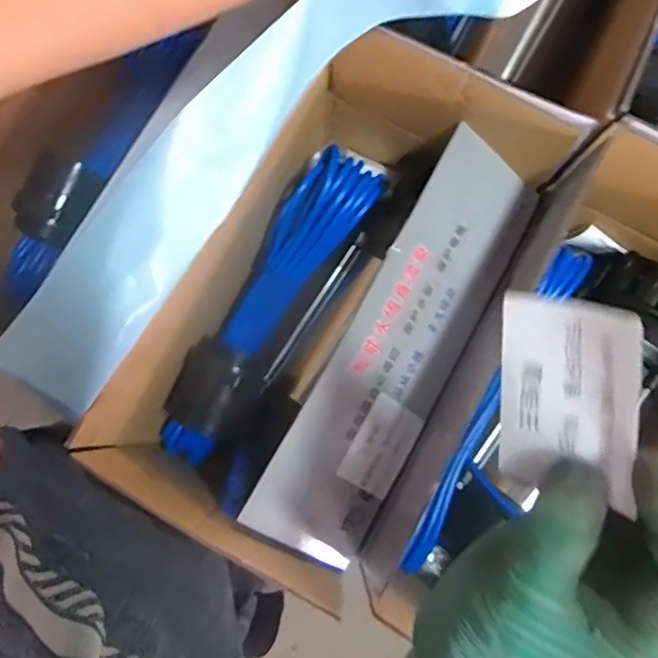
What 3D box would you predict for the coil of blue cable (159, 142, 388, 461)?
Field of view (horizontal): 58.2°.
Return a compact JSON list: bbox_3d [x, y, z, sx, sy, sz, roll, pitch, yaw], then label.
[{"bbox_3d":[-0.066,-0.019,0.608,0.066,0.053,0.364,34,99,5],"label":"coil of blue cable"}]

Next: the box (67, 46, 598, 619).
[{"bbox_3d":[-0.007,-0.020,0.548,0.266,0.199,0.411,28,81,4],"label":"box"}]

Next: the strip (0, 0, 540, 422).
[{"bbox_3d":[-0.049,-0.113,0.392,0.445,0.074,0.078,-44,83,3],"label":"strip"}]

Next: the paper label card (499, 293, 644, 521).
[{"bbox_3d":[0.092,0.028,0.232,0.009,0.057,0.078,-13,108,-38],"label":"paper label card"}]

